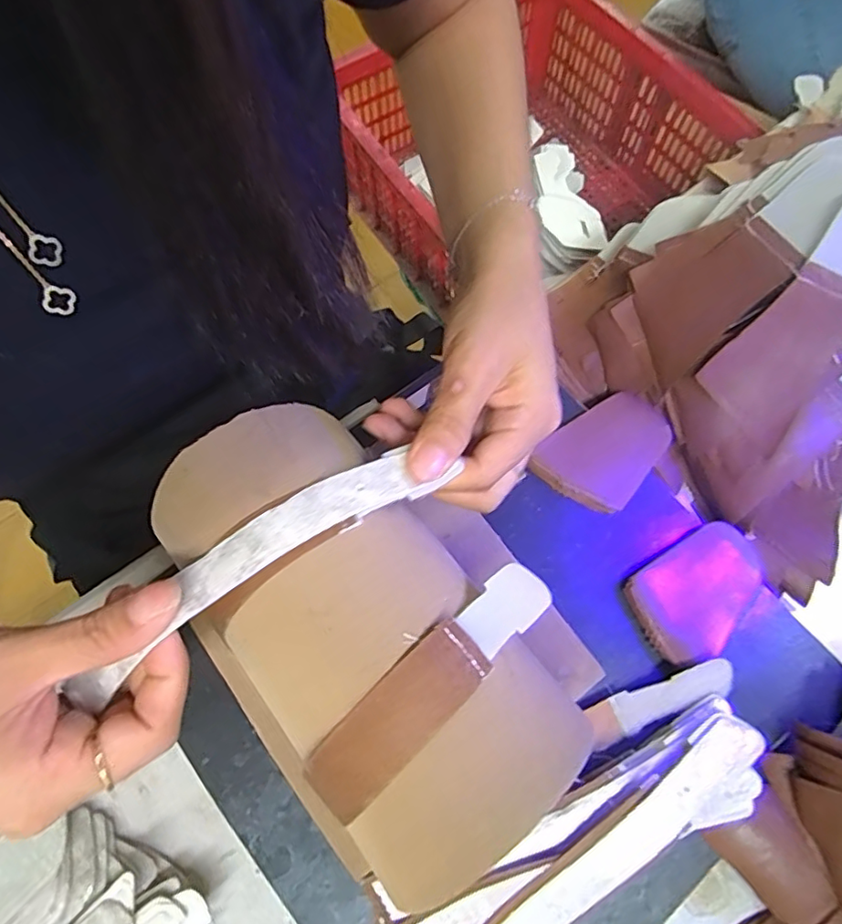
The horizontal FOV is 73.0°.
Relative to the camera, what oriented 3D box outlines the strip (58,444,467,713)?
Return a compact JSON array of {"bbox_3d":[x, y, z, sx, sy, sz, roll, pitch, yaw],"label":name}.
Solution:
[{"bbox_3d":[-0.066,0.041,0.219,0.157,0.027,0.023,-34,73,-11],"label":"strip"}]

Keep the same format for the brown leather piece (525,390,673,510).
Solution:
[{"bbox_3d":[0.115,-0.009,0.354,0.058,0.007,0.080,39,75,13],"label":"brown leather piece"}]

